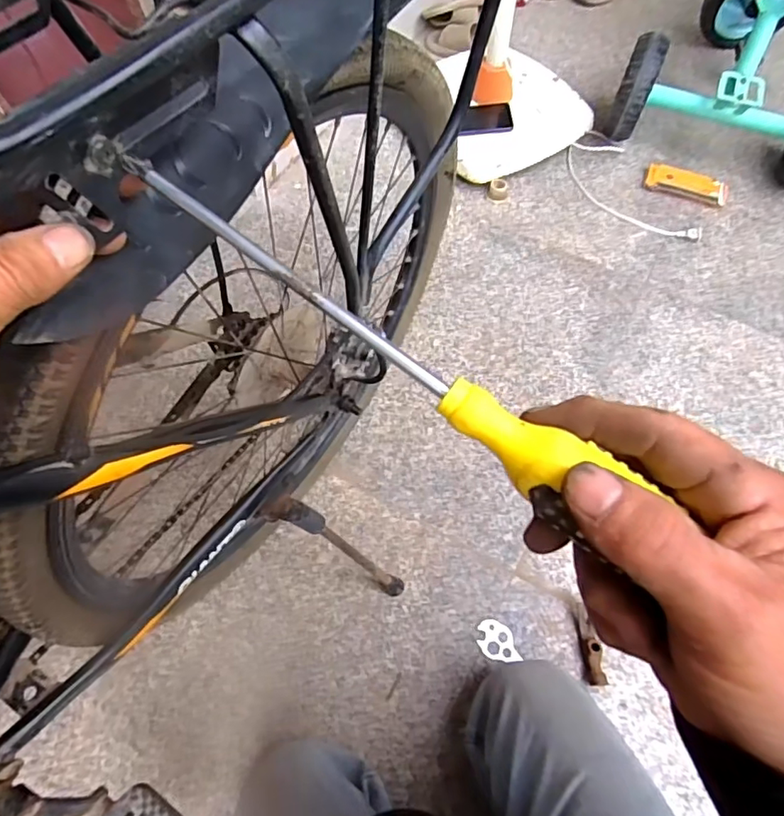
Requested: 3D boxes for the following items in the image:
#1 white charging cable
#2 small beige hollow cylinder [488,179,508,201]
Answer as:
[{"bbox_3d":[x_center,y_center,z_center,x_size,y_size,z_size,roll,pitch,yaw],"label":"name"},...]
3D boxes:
[{"bbox_3d":[0.497,-0.453,1.131,0.138,0.017,0.326,-24,64,-12],"label":"white charging cable"},{"bbox_3d":[0.222,-0.454,1.117,0.041,0.027,0.040,11,62,7],"label":"small beige hollow cylinder"}]

